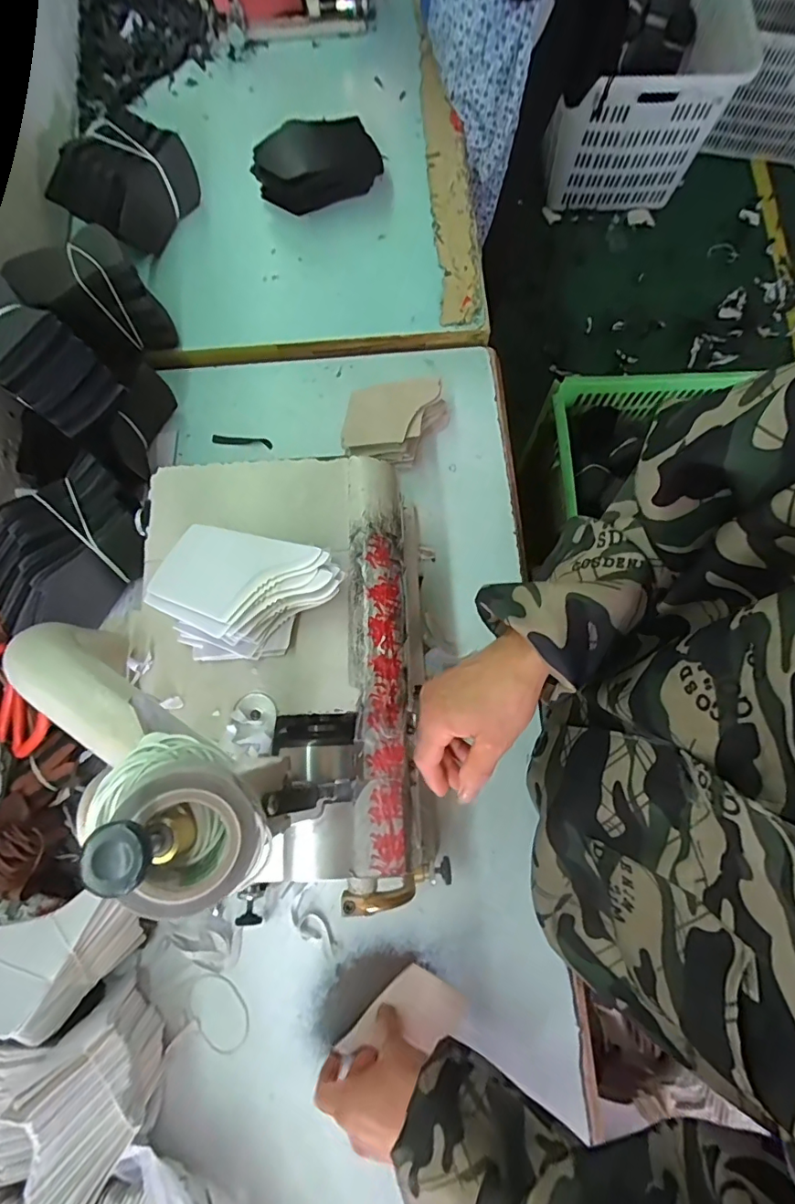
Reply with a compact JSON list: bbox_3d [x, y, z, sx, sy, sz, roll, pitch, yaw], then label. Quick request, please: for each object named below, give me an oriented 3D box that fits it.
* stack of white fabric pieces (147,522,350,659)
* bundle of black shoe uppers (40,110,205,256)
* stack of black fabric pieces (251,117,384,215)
[{"bbox_3d":[-0.116,-0.003,0.396,0.132,0.038,0.093,10,77,2],"label":"stack of white fabric pieces"},{"bbox_3d":[-0.349,-0.530,0.649,0.114,0.077,0.148,29,78,6],"label":"bundle of black shoe uppers"},{"bbox_3d":[-0.105,-0.579,0.671,0.159,0.060,0.068,-17,77,-4],"label":"stack of black fabric pieces"}]

